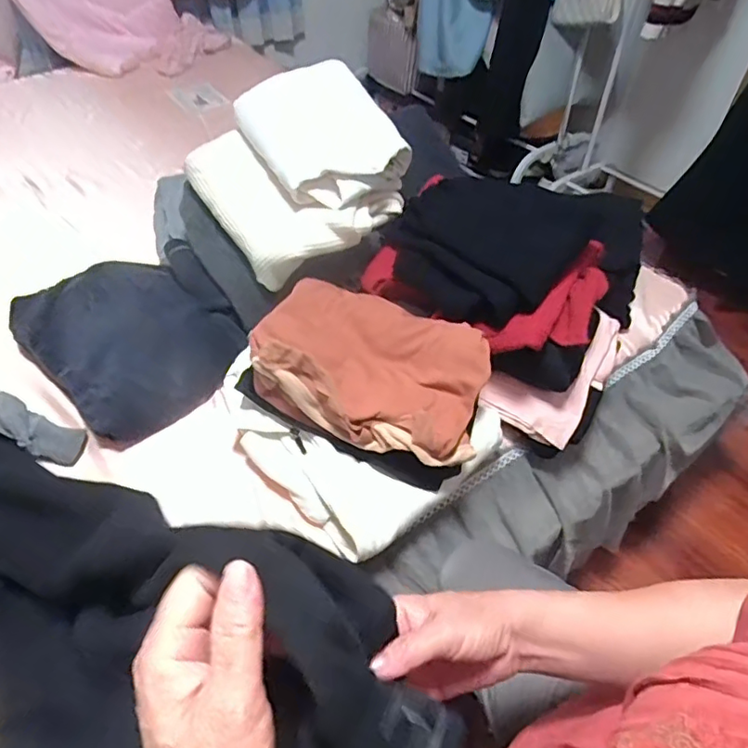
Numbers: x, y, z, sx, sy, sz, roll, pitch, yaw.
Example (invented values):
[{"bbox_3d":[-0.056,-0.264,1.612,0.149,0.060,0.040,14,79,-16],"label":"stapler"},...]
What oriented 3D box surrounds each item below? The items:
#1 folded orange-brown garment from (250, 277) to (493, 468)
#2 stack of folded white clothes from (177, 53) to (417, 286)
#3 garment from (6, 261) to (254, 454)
[{"bbox_3d":[0.001,-0.015,0.717,0.277,0.088,0.189,15,48,12],"label":"folded orange-brown garment"},{"bbox_3d":[-0.105,-0.314,0.873,0.281,0.164,0.312,-26,52,-24],"label":"stack of folded white clothes"},{"bbox_3d":[-0.373,-0.058,0.869,0.330,0.094,0.241,36,55,28],"label":"garment"}]

